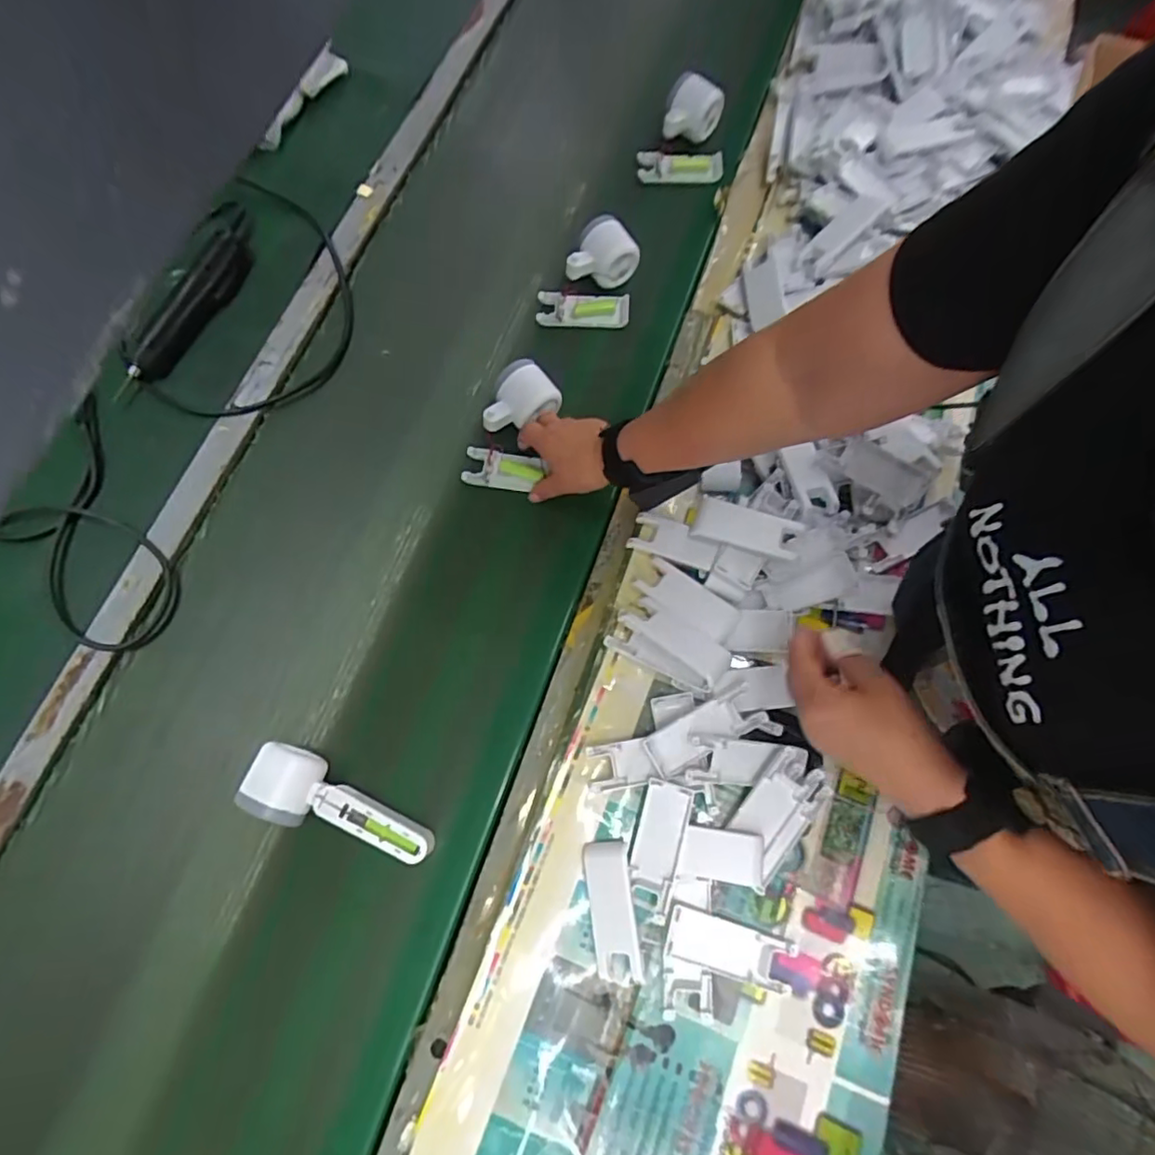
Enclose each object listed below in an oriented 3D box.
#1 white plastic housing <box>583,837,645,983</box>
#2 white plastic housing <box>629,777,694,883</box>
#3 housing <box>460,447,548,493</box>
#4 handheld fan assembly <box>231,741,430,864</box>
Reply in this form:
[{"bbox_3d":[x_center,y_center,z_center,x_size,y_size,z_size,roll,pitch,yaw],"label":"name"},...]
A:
[{"bbox_3d":[0.028,0.270,0.489,0.037,0.016,0.100,-8,72,-1],"label":"white plastic housing"},{"bbox_3d":[0.070,0.211,0.499,0.038,0.012,0.077,13,73,6],"label":"white plastic housing"},{"bbox_3d":[-0.080,-0.114,0.639,0.082,0.016,0.039,11,73,5],"label":"housing"},{"bbox_3d":[-0.197,0.198,0.516,0.163,0.061,0.060,22,74,9],"label":"handheld fan assembly"}]

